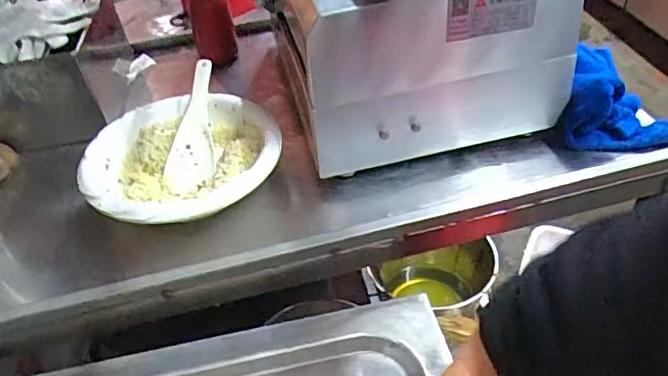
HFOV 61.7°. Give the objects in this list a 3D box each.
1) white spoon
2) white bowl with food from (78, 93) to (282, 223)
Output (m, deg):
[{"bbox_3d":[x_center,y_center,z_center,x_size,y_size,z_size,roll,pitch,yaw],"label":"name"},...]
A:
[{"bbox_3d":[-0.180,-0.085,0.736,0.064,0.032,0.207,-1,67,7],"label":"white spoon"},{"bbox_3d":[-0.183,-0.033,0.691,0.235,0.047,0.231,-4,42,4],"label":"white bowl with food"}]

